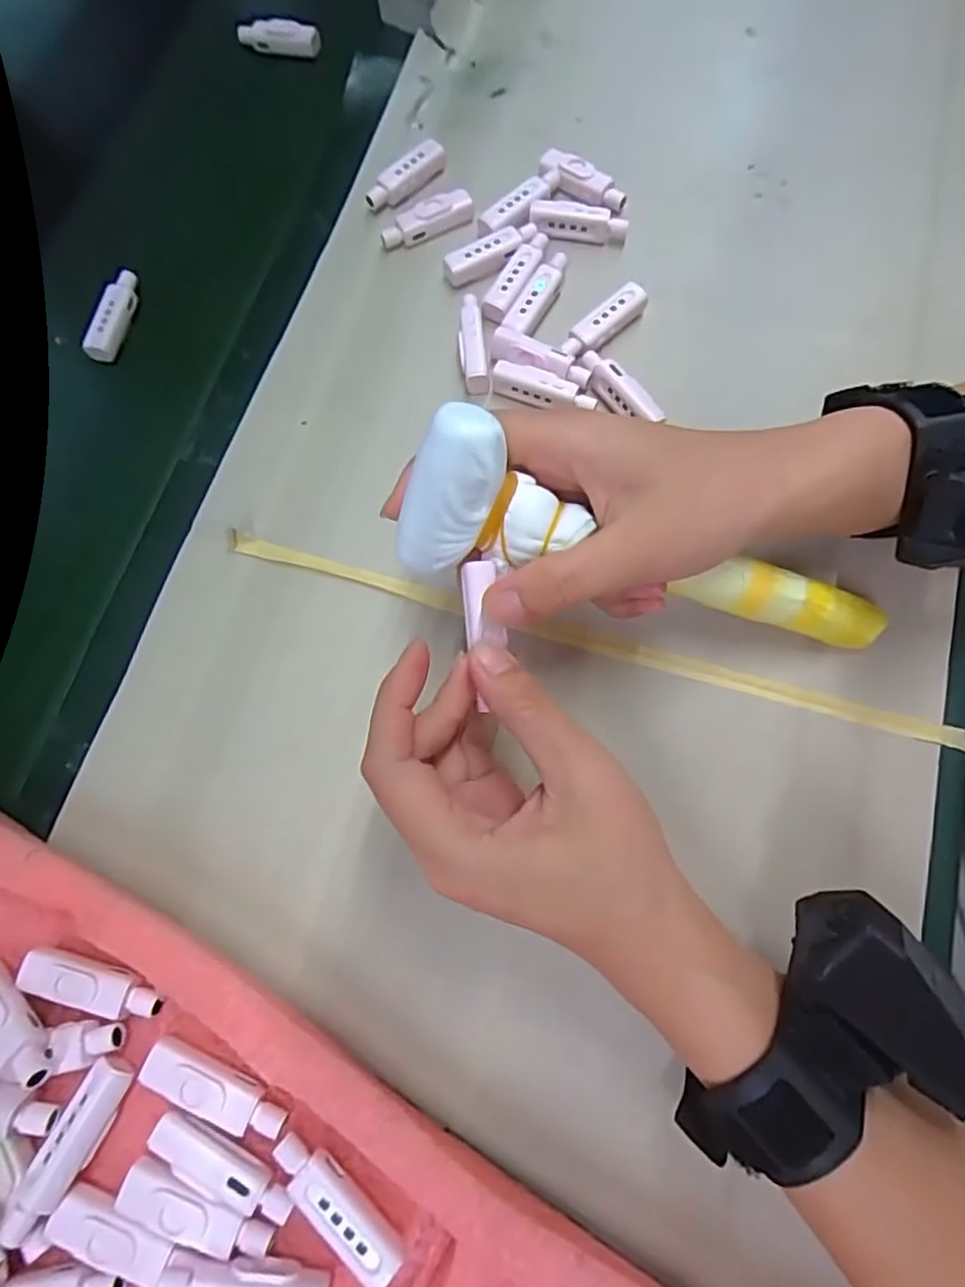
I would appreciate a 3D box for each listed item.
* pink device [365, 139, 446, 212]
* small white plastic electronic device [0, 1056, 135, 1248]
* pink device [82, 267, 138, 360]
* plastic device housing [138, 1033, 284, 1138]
[{"bbox_3d":[-0.048,-0.282,0.383,0.055,0.014,0.017,-43,76,-11],"label":"pink device"},{"bbox_3d":[-0.150,0.182,0.228,0.017,0.008,0.057,24,74,9],"label":"small white plastic electronic device"},{"bbox_3d":[-0.219,-0.194,0.376,0.016,0.010,0.059,7,72,4],"label":"pink device"},{"bbox_3d":[-0.100,0.166,0.236,0.056,0.009,0.017,23,74,9],"label":"plastic device housing"}]

